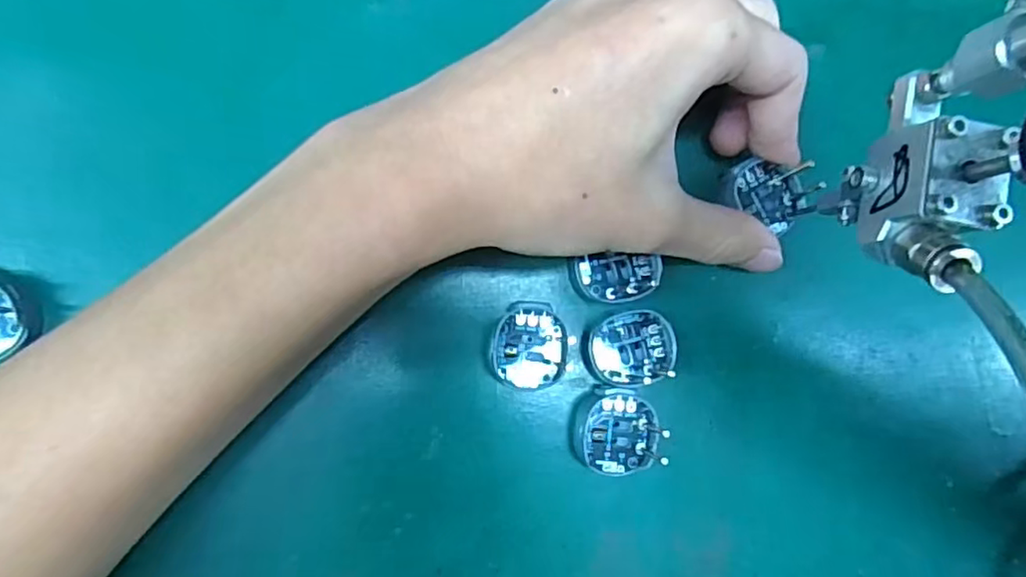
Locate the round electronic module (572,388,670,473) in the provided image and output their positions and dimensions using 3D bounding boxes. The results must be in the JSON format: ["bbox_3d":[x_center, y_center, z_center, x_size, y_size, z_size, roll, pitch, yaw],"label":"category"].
[{"bbox_3d":[0.034,0.047,0.205,0.028,0.008,0.028,1,86,-9],"label":"round electronic module"}]

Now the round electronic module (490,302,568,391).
[{"bbox_3d":[0.006,0.019,0.201,0.025,0.004,0.028,-2,86,-9],"label":"round electronic module"}]

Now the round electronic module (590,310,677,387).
[{"bbox_3d":[0.039,0.020,0.205,0.025,0.004,0.025,1,86,-9],"label":"round electronic module"}]

